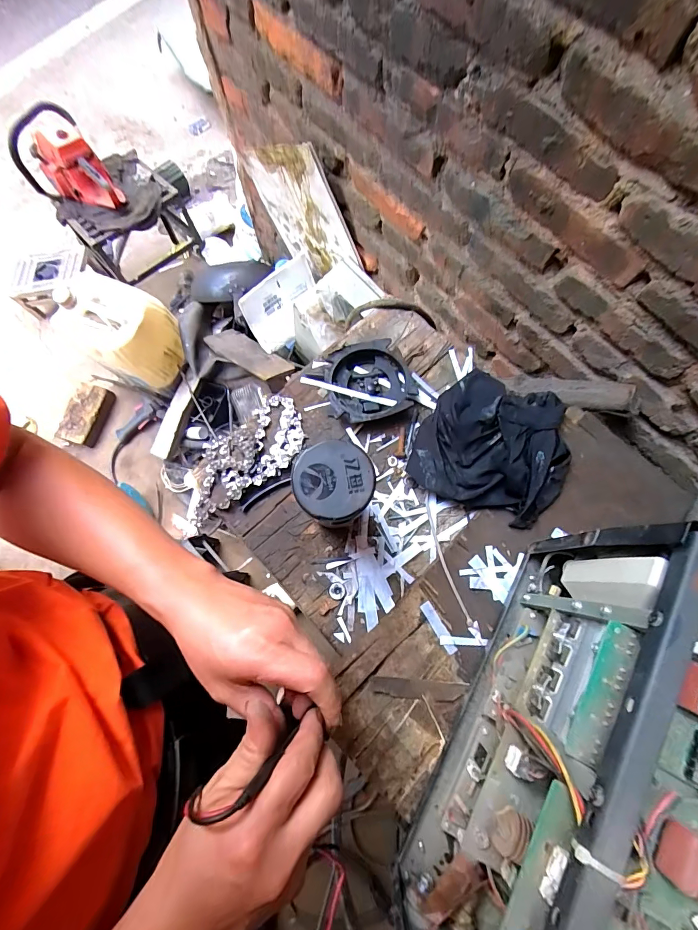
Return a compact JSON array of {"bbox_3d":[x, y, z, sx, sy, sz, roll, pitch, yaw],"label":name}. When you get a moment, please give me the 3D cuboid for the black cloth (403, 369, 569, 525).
[{"bbox_3d":[0.166,-0.026,0.449,0.164,0.046,0.156,23,77,6],"label":"black cloth"}]

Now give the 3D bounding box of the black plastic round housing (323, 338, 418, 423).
[{"bbox_3d":[0.023,-0.100,0.488,0.098,0.029,0.099,-10,76,-2],"label":"black plastic round housing"}]

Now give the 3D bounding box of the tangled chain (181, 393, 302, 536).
[{"bbox_3d":[-0.136,-0.007,0.483,0.188,0.024,0.089,-36,78,-8],"label":"tangled chain"}]

